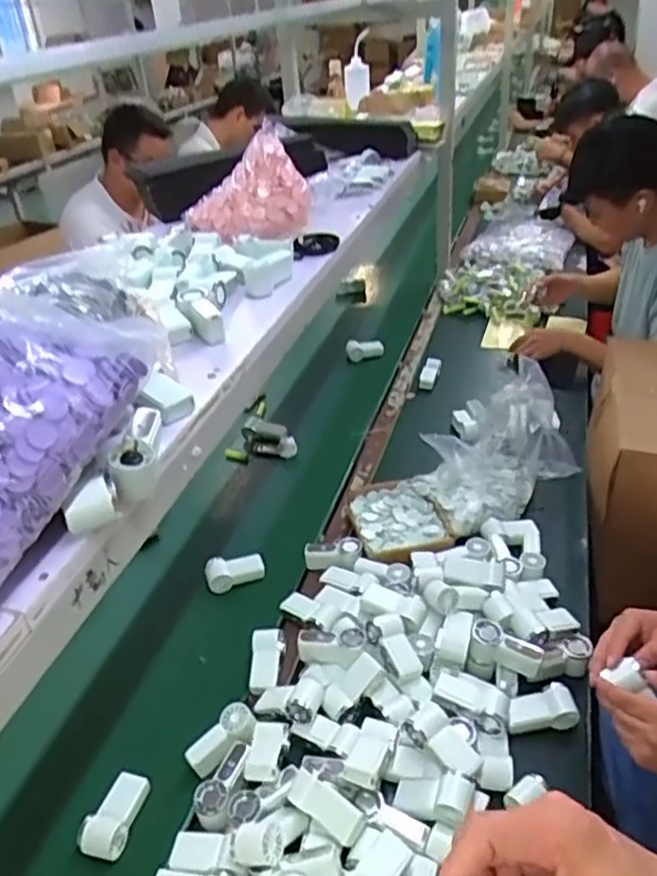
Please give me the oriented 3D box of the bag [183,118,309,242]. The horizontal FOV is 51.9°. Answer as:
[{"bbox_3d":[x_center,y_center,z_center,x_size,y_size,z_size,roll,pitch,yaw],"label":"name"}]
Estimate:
[{"bbox_3d":[-0.141,-0.435,1.153,0.141,0.166,0.179,-30,42,-33],"label":"bag"}]

